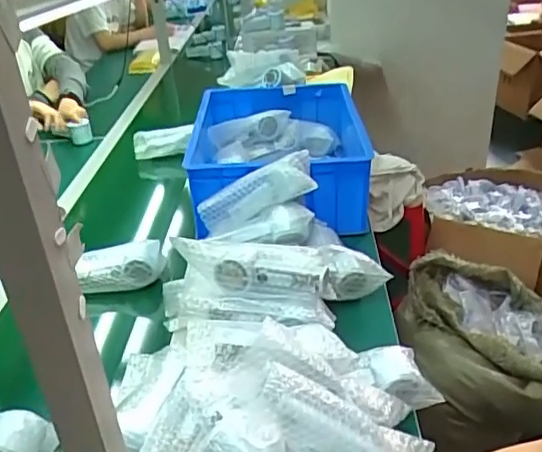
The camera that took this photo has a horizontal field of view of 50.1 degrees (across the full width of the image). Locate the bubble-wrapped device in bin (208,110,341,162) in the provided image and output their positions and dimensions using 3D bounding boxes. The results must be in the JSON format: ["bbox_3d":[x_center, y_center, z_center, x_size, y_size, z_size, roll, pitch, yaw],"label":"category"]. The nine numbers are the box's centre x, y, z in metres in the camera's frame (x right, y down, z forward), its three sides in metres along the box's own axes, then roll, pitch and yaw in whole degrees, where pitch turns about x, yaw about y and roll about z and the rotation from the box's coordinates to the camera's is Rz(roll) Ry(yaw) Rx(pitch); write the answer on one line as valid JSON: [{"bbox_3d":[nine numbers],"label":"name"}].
[{"bbox_3d":[0.012,-0.206,1.345,0.303,0.108,0.061,-11,31,-13],"label":"bubble-wrapped device in bin"}]

